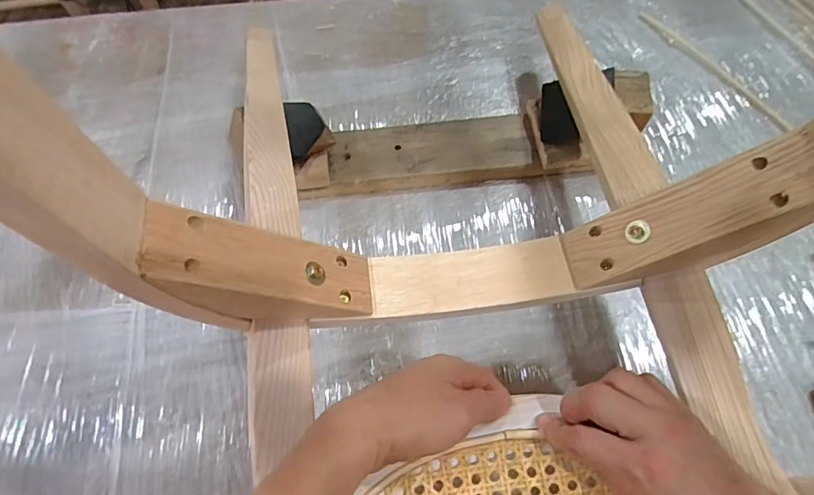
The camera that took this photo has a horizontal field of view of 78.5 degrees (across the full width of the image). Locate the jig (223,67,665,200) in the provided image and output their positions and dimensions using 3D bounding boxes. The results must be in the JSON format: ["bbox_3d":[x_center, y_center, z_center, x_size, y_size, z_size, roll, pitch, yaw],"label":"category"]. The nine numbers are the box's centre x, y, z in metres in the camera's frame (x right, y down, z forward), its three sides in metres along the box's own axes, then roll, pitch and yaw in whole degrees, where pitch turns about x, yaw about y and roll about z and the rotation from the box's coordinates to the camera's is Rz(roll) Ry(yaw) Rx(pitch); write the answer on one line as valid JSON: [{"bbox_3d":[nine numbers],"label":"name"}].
[{"bbox_3d":[0.070,-0.141,0.603,0.457,0.090,0.098,-5,62,-2],"label":"jig"}]

